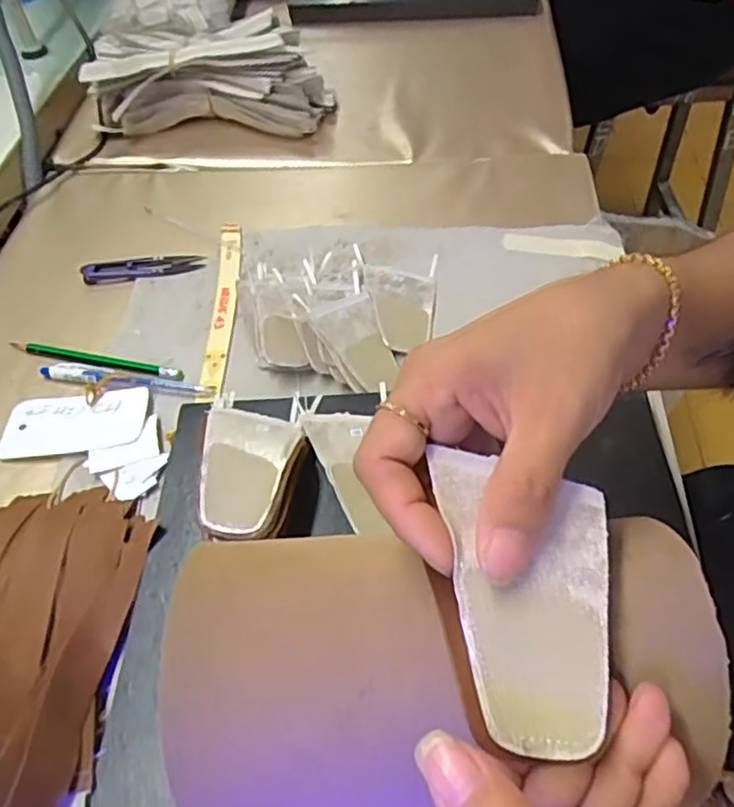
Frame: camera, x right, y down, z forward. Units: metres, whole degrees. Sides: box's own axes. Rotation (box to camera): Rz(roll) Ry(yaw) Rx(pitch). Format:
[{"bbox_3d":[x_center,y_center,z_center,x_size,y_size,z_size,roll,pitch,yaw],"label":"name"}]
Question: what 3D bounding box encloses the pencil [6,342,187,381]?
[{"bbox_3d":[-0.206,-0.034,0.494,0.145,0.004,0.010,10,55,12],"label":"pencil"}]

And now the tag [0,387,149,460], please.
[{"bbox_3d":[-0.206,0.013,0.462,0.101,0.005,0.052,-8,53,3],"label":"tag"}]

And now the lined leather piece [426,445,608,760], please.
[{"bbox_3d":[0.053,0.057,0.207,0.052,0.006,0.091,-7,66,-2],"label":"lined leather piece"}]

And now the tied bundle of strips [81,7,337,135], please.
[{"bbox_3d":[-0.161,-0.333,0.674,0.236,0.077,0.090,1,54,5],"label":"tied bundle of strips"}]

